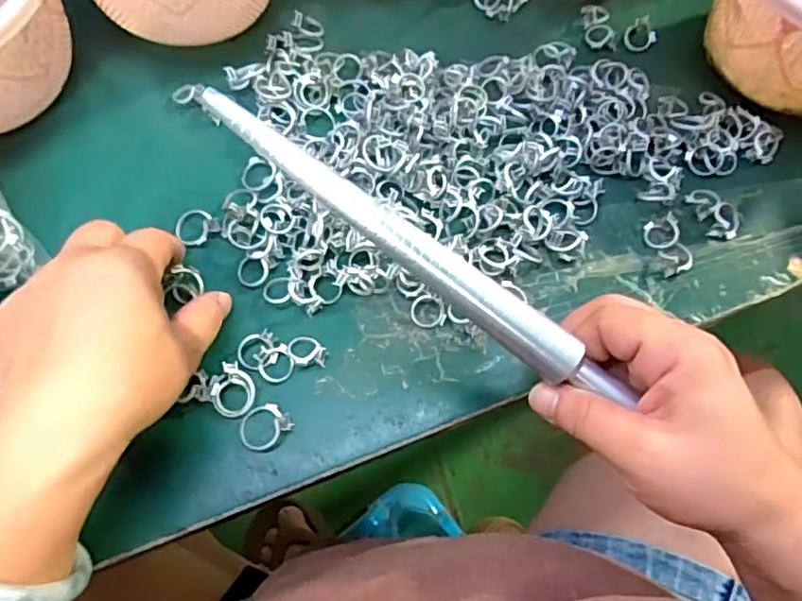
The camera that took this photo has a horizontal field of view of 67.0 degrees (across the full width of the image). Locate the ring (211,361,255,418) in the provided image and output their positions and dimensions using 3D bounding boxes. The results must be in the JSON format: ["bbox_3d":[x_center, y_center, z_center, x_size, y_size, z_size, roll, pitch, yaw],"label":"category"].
[{"bbox_3d":[-0.085,0.046,0.307,0.021,0.005,0.025,23,91,4],"label":"ring"}]

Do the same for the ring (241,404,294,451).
[{"bbox_3d":[-0.069,0.062,0.301,0.025,0.010,0.020,-40,74,-16],"label":"ring"}]

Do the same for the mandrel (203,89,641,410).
[{"bbox_3d":[0.013,-0.015,0.249,0.212,0.017,0.020,36,70,-8],"label":"mandrel"}]

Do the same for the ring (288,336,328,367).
[{"bbox_3d":[-0.049,0.026,0.316,0.020,0.010,0.016,3,67,-1],"label":"ring"}]

